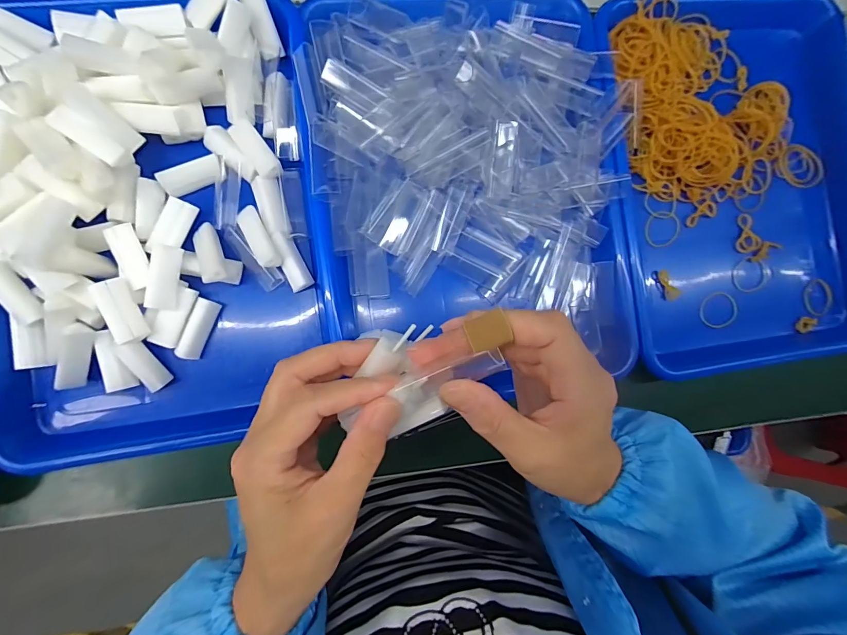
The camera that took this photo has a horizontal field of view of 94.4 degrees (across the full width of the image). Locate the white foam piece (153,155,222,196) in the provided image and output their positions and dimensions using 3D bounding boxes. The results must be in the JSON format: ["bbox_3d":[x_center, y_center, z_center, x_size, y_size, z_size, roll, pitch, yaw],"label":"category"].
[{"bbox_3d":[-0.173,-0.105,0.293,0.046,0.009,0.018,-18,90,3],"label":"white foam piece"}]

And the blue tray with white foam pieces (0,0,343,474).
[{"bbox_3d":[-0.199,-0.067,0.289,0.241,0.055,0.325,-8,89,-8],"label":"blue tray with white foam pieces"}]

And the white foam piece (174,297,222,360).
[{"bbox_3d":[-0.172,0.009,0.300,0.015,0.010,0.046,21,85,-6],"label":"white foam piece"}]

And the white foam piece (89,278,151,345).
[{"bbox_3d":[-0.212,-0.005,0.276,0.019,0.013,0.045,-26,91,-8],"label":"white foam piece"}]

